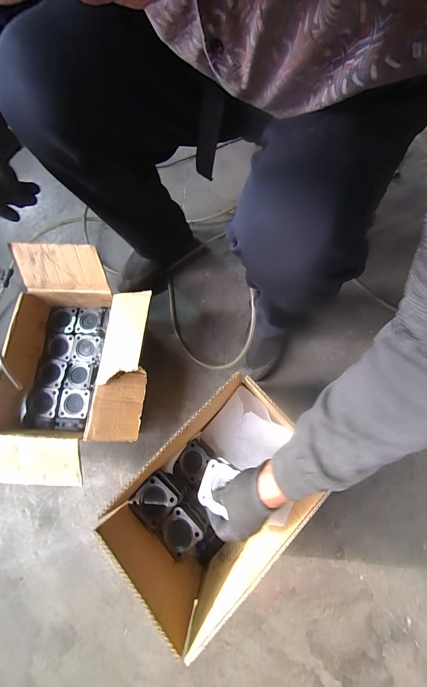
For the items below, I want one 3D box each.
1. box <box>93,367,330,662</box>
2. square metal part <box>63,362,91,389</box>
[{"bbox_3d":[0.012,0.260,0.487,0.334,0.249,0.218,-44,79,-8],"label":"box"},{"bbox_3d":[-0.336,0.081,0.626,0.061,0.021,0.061,3,77,3],"label":"square metal part"}]

